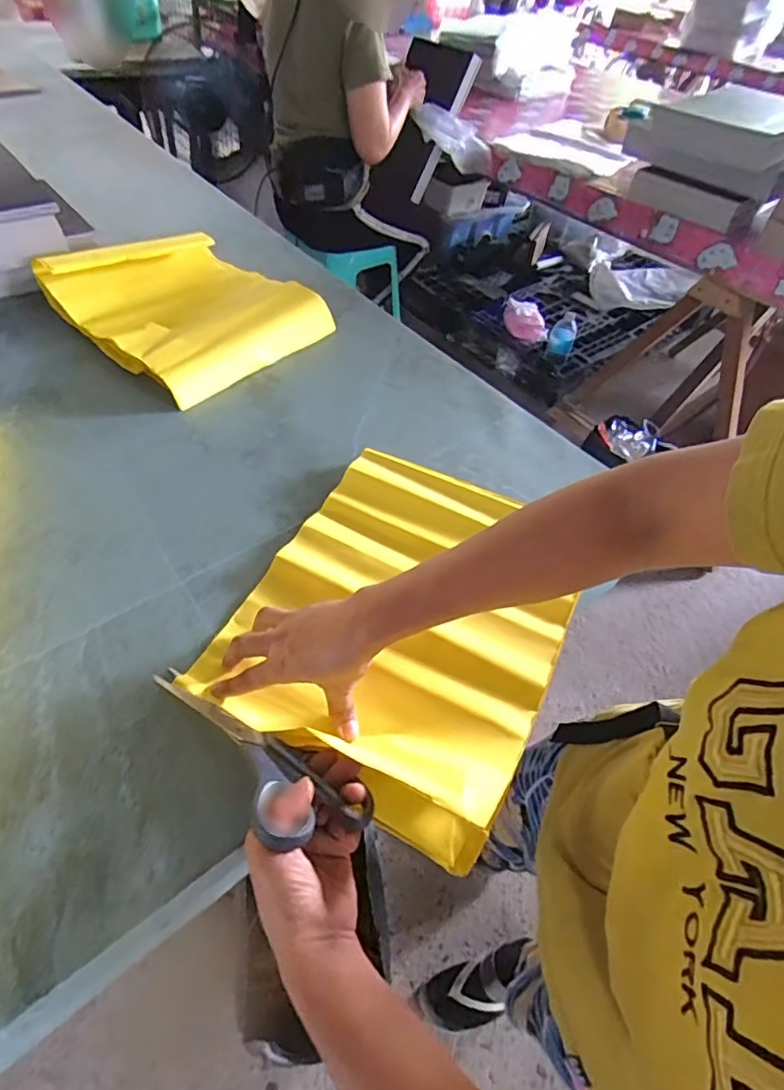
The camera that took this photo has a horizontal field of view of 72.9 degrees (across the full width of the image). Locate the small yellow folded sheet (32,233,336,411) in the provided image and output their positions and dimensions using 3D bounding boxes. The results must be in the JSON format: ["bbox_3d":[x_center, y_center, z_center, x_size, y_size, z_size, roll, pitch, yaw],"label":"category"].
[{"bbox_3d":[-0.275,-0.353,0.762,0.321,0.053,0.299,39,57,22],"label":"small yellow folded sheet"}]

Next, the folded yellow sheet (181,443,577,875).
[{"bbox_3d":[0.015,0.047,0.474,0.270,0.063,0.338,26,58,15],"label":"folded yellow sheet"}]

